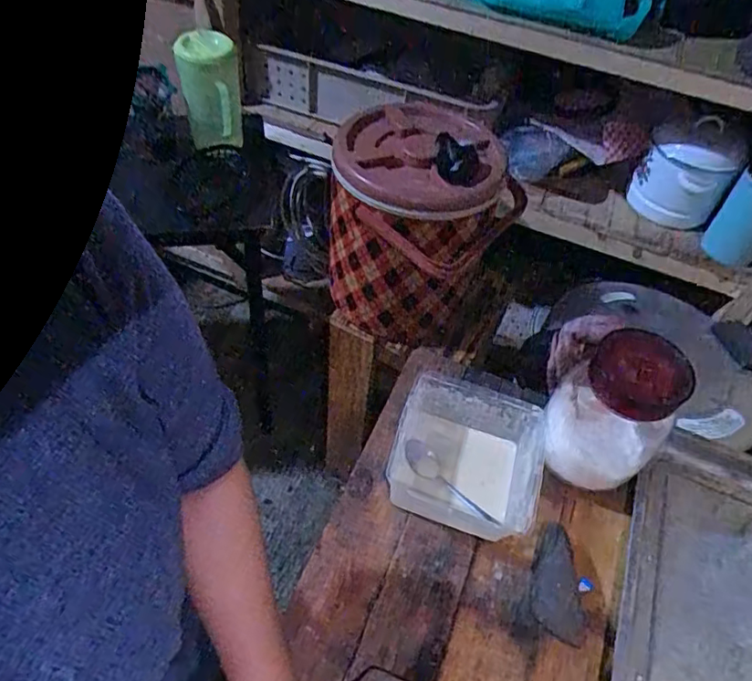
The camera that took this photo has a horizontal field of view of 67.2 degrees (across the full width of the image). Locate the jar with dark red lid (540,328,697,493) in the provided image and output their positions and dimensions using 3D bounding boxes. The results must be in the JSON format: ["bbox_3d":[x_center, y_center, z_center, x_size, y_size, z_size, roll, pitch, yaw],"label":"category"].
[{"bbox_3d":[0.278,0.084,0.668,0.109,0.203,0.119,3,50,-4],"label":"jar with dark red lid"}]

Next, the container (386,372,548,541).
[{"bbox_3d":[0.111,0.141,0.690,0.170,0.075,0.152,18,50,9],"label":"container"}]

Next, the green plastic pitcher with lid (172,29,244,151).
[{"bbox_3d":[-0.326,-0.493,1.114,0.109,0.176,0.104,-9,52,-14],"label":"green plastic pitcher with lid"}]

